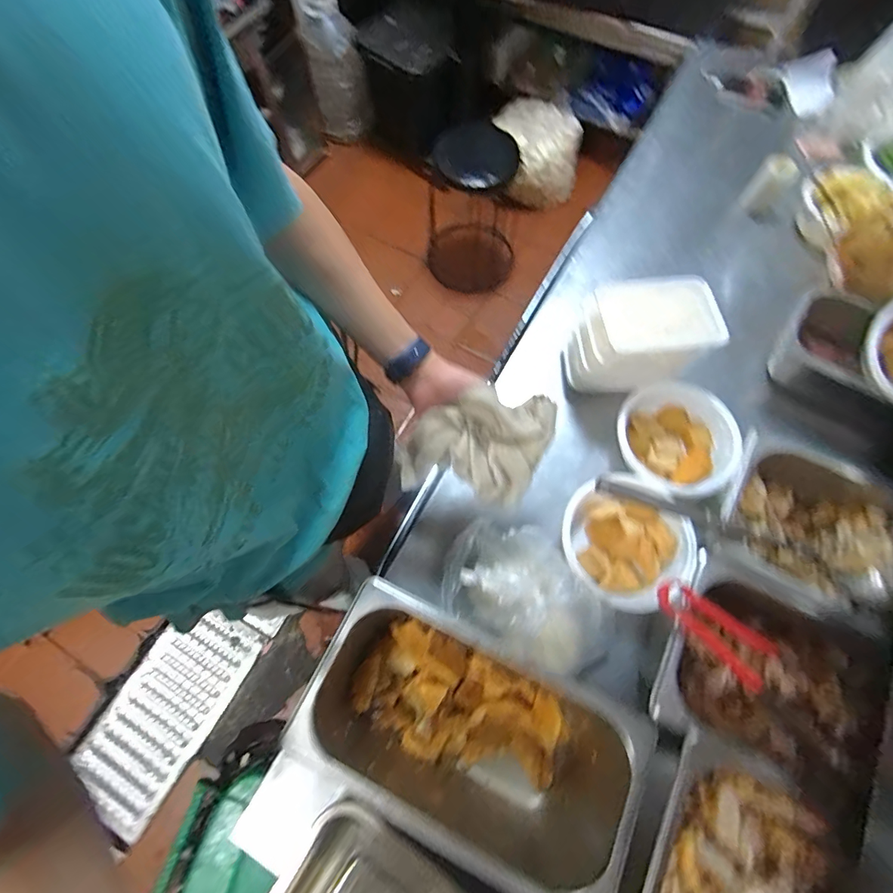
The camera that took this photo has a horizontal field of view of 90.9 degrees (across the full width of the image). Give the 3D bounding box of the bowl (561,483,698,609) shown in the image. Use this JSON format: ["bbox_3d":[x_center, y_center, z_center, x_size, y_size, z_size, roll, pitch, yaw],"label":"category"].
[{"bbox_3d":[0.240,0.137,0.600,0.175,0.066,0.160,0,69,0],"label":"bowl"}]

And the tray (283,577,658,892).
[{"bbox_3d":[0.027,0.304,0.481,0.330,0.152,0.174,25,71,10],"label":"tray"}]

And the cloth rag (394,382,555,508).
[{"bbox_3d":[0.031,-0.004,0.514,0.174,0.089,0.128,10,69,4],"label":"cloth rag"}]

